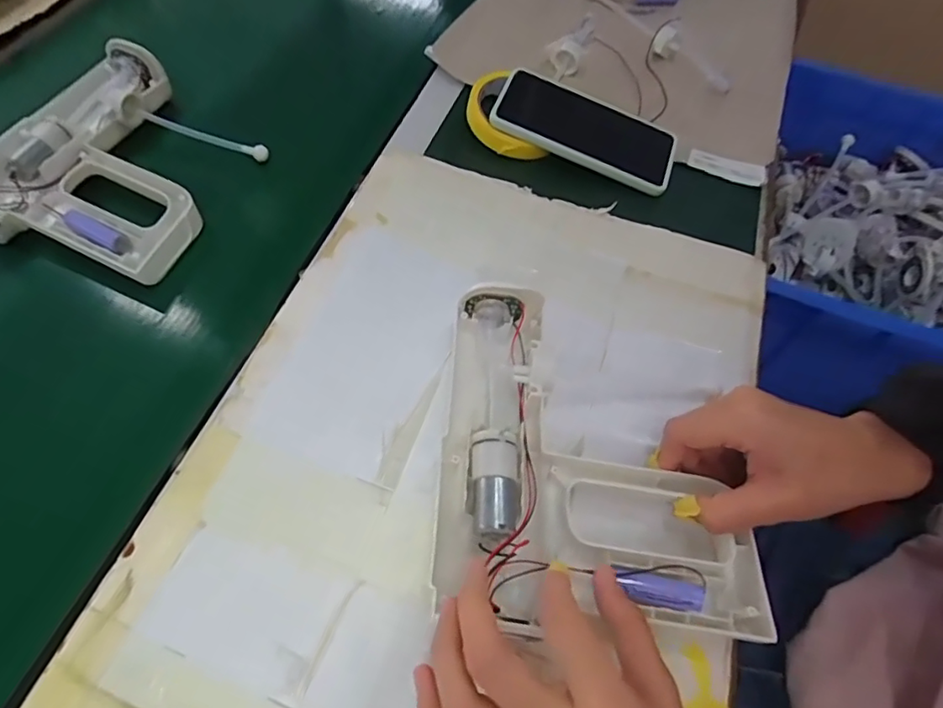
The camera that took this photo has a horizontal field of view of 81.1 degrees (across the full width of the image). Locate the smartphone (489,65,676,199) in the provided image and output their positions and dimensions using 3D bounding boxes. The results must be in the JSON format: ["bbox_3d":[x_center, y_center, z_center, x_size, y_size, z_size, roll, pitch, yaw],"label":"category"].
[{"bbox_3d":[0.105,-0.207,0.510,0.168,0.018,0.087,23,56,1],"label":"smartphone"}]

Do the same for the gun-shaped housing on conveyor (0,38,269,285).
[{"bbox_3d":[-0.297,-0.172,0.464,0.185,0.040,0.215,18,59,7],"label":"gun-shaped housing on conveyor"}]

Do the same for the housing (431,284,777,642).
[{"bbox_3d":[0.074,0.061,0.341,0.179,0.049,0.193,6,58,0],"label":"housing"}]

